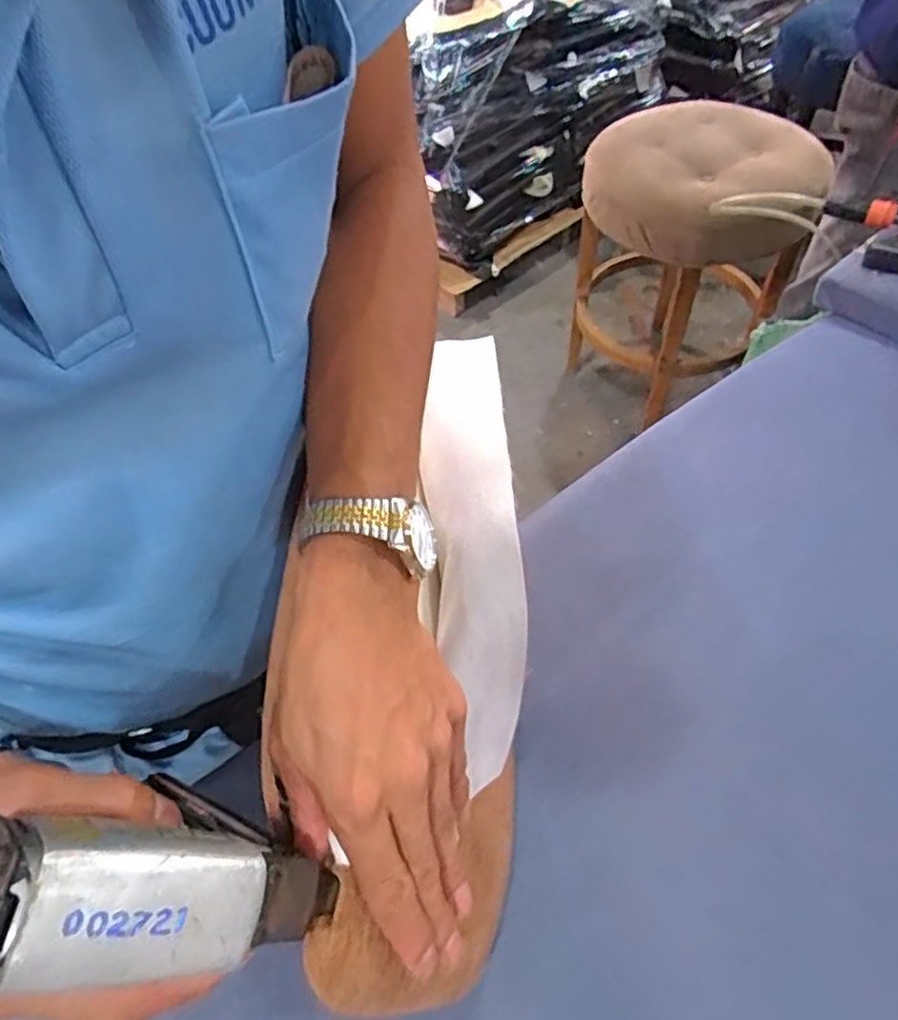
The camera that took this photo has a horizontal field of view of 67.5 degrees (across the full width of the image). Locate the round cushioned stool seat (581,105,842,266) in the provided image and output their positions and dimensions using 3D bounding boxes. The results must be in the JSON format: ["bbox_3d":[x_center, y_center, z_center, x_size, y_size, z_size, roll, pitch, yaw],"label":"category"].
[{"bbox_3d":[0.493,-0.644,1.313,0.422,0.129,0.428,-2,53,2],"label":"round cushioned stool seat"}]

